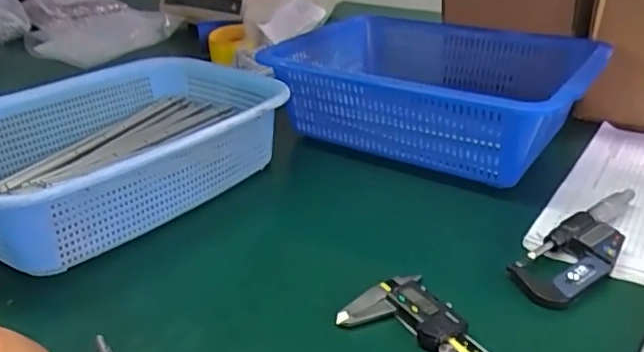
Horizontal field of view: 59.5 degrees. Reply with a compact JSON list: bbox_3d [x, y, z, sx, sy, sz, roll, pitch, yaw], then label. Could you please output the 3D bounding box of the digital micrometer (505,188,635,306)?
[{"bbox_3d":[0.229,0.056,0.484,0.185,0.019,0.055,-24,35,-34],"label":"digital micrometer"}]

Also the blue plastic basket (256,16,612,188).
[{"bbox_3d":[0.132,-0.099,0.691,0.343,0.117,0.261,14,32,27],"label":"blue plastic basket"}]

